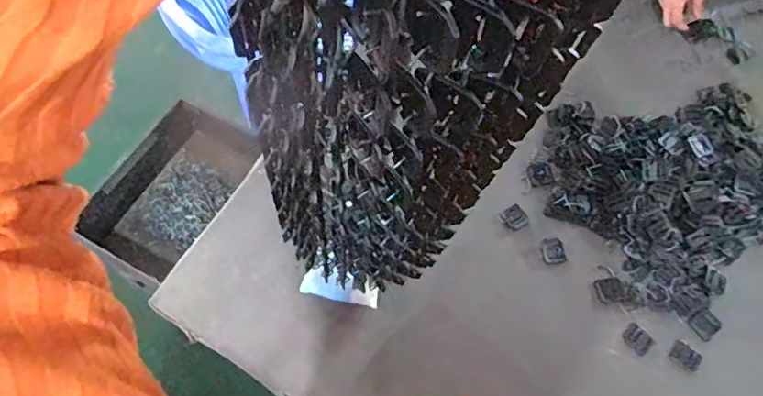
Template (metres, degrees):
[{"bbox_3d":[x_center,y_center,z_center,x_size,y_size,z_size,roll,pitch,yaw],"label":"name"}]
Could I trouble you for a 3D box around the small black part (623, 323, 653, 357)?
[{"bbox_3d":[0.400,0.220,0.795,0.041,0.004,0.038,41,71,15],"label":"small black part"}]

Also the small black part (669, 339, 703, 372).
[{"bbox_3d":[0.467,0.243,0.780,0.042,0.007,0.035,36,70,13],"label":"small black part"}]

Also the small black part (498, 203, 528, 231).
[{"bbox_3d":[0.227,0.034,0.865,0.041,0.007,0.041,-33,71,-15],"label":"small black part"}]

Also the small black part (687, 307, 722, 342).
[{"bbox_3d":[0.508,0.198,0.799,0.038,0.013,0.042,-29,70,-13],"label":"small black part"}]

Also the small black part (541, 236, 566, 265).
[{"bbox_3d":[0.285,0.087,0.846,0.035,0.004,0.043,-7,67,-5],"label":"small black part"}]

